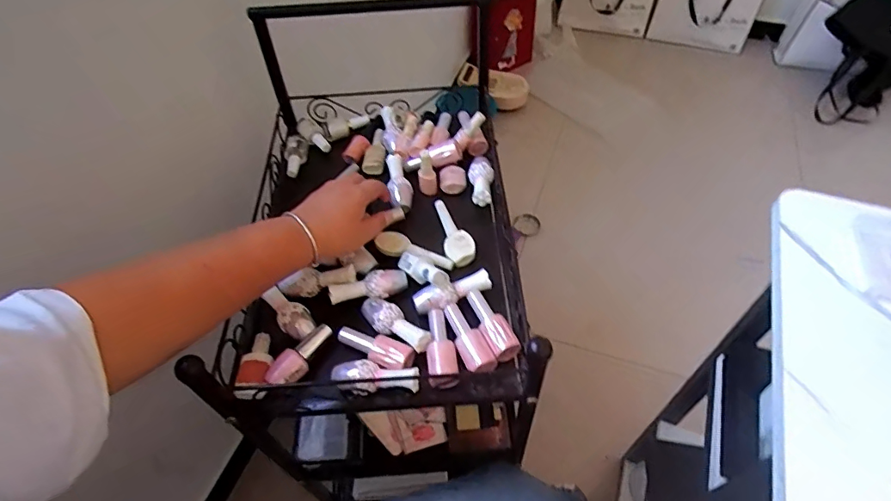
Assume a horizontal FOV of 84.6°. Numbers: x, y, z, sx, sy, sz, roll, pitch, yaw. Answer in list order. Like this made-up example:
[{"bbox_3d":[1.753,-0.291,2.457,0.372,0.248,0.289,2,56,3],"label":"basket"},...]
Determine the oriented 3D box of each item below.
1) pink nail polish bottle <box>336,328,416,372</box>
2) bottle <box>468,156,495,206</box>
[{"bbox_3d":[-0.077,0.103,0.527,0.087,0.017,0.033,21,55,21],"label":"pink nail polish bottle"},{"bbox_3d":[0.049,-0.094,0.679,0.034,0.027,0.073,0,50,5],"label":"bottle"}]

